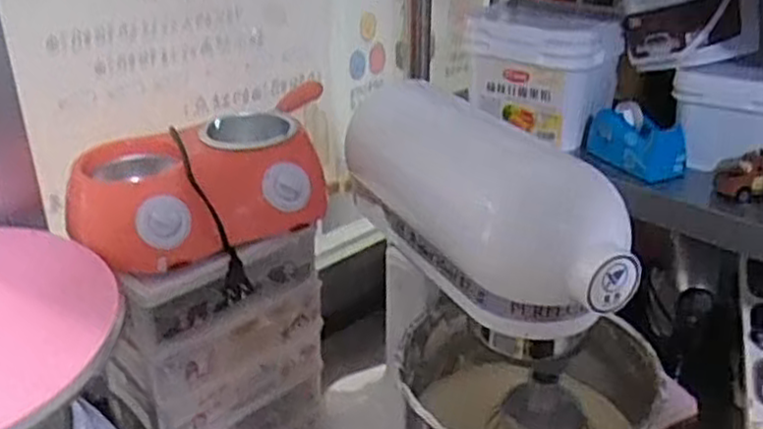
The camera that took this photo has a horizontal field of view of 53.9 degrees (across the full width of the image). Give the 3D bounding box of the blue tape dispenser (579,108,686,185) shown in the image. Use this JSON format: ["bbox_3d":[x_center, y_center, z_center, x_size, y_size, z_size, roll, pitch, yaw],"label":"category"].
[{"bbox_3d":[0.274,-0.081,0.831,0.030,0.061,0.126,-18,32,-32],"label":"blue tape dispenser"}]

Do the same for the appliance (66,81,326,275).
[{"bbox_3d":[-0.170,-0.034,0.723,0.242,0.093,0.139,-17,31,-30],"label":"appliance"}]

